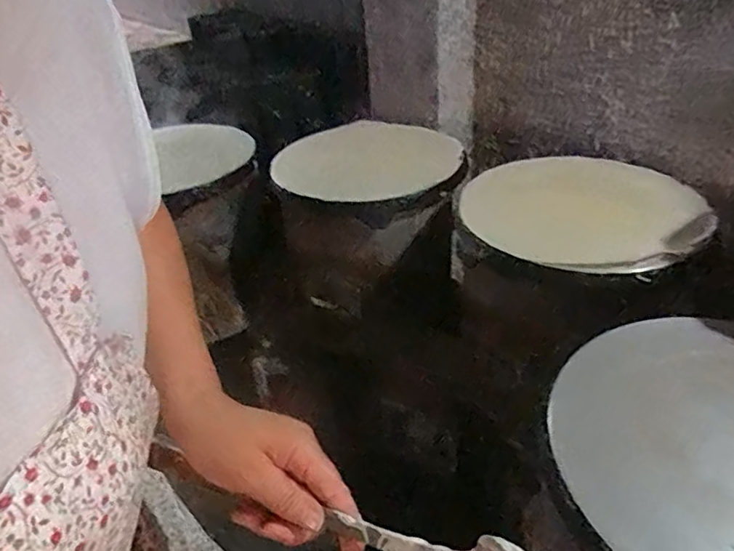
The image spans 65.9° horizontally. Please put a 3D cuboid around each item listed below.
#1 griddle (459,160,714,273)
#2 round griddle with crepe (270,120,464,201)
[{"bbox_3d":[0.347,-0.116,0.929,0.370,0.029,0.343,-3,37,2],"label":"griddle"},{"bbox_3d":[0.008,-0.236,1.163,0.351,0.045,0.355,-3,37,2],"label":"round griddle with crepe"}]

